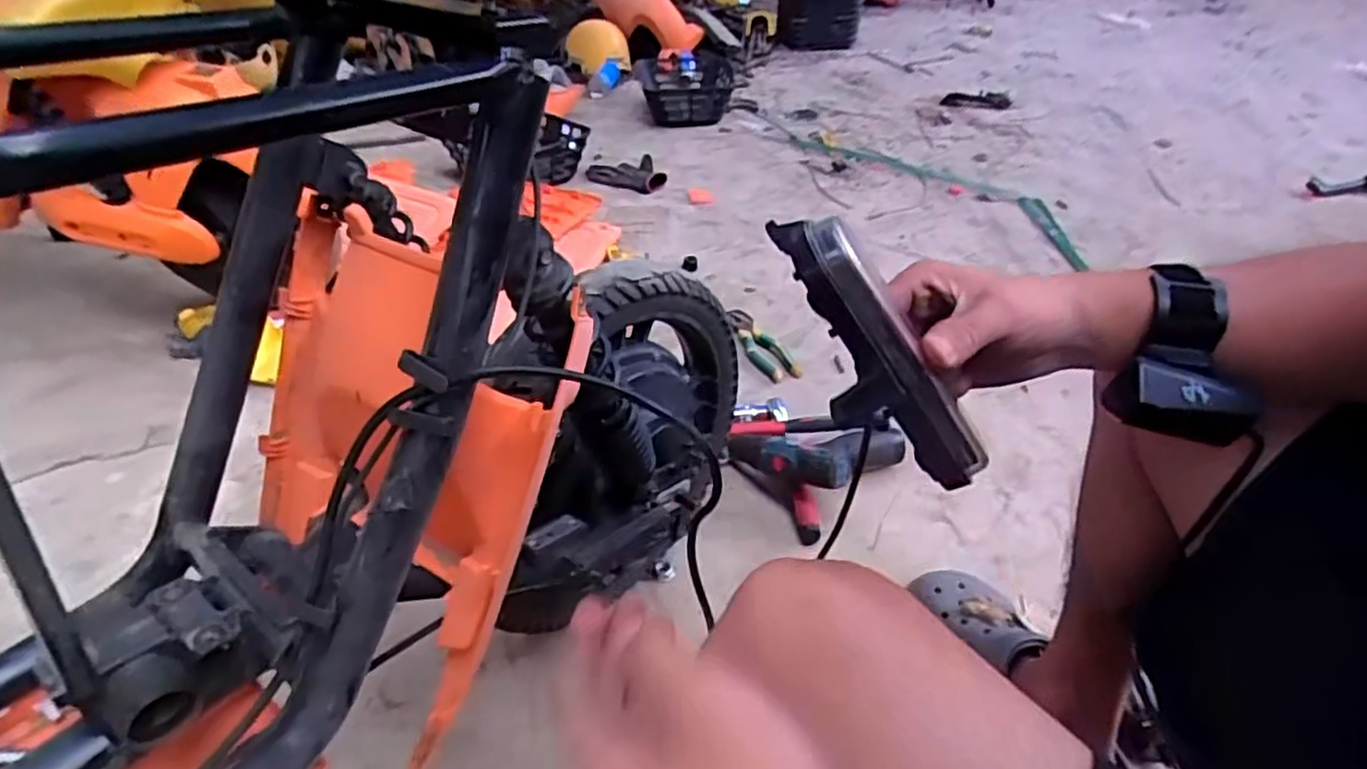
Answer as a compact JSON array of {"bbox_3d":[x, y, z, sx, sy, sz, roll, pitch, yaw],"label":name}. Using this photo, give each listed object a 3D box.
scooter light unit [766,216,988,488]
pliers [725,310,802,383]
[{"bbox_3d":[0.091,-0.008,0.343,0.037,0.152,0.049,-24,20,41],"label":"scooter light unit"},{"bbox_3d":[0.122,-0.069,1.204,0.058,0.014,0.209,-12,39,-15],"label":"pliers"}]

